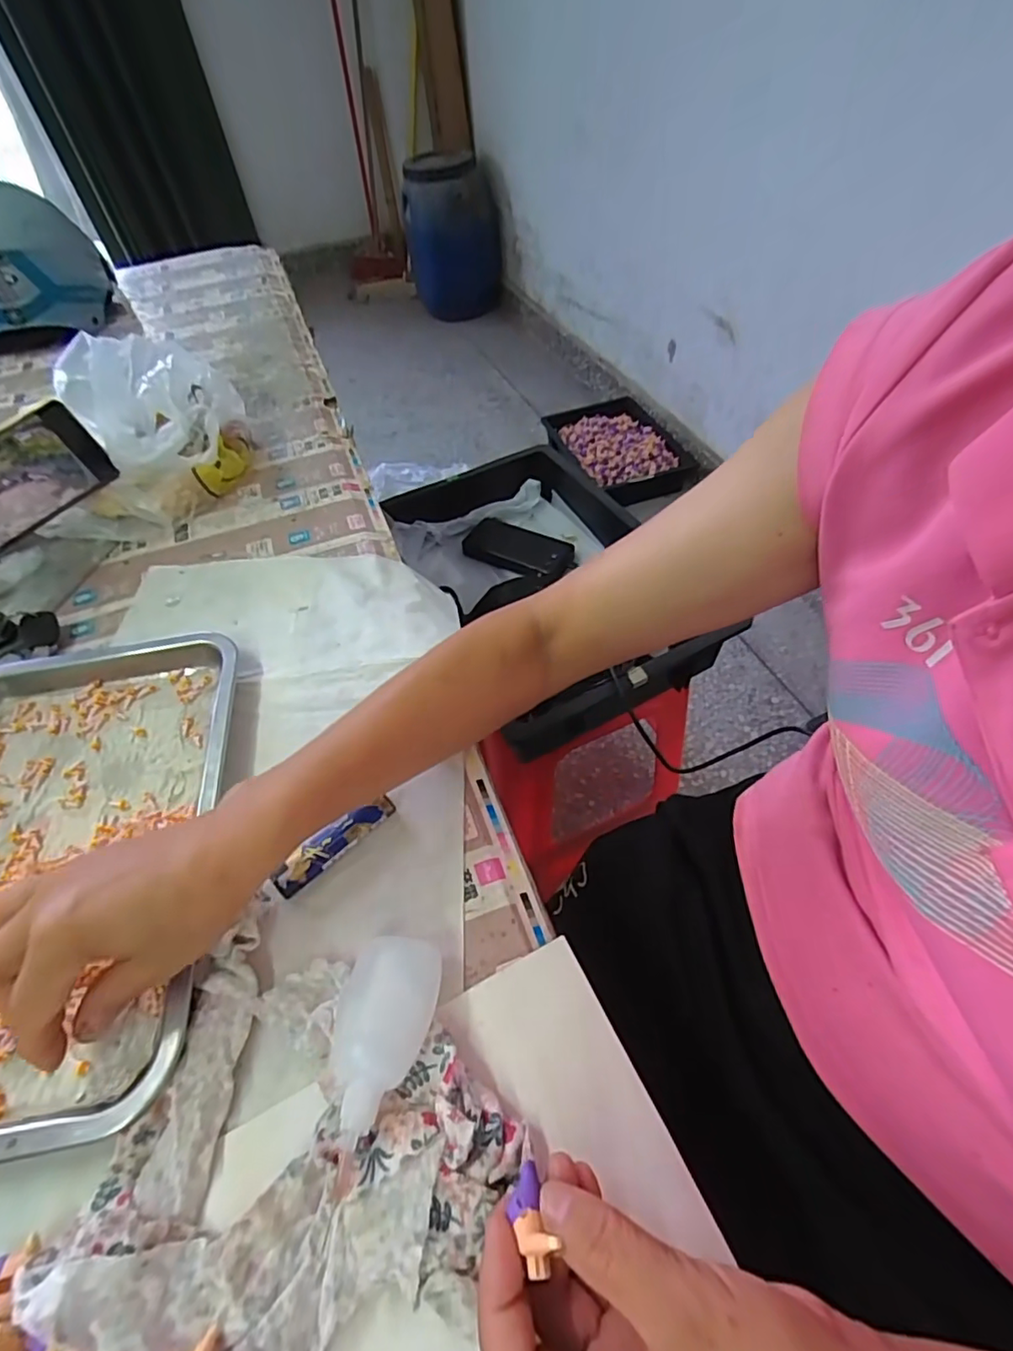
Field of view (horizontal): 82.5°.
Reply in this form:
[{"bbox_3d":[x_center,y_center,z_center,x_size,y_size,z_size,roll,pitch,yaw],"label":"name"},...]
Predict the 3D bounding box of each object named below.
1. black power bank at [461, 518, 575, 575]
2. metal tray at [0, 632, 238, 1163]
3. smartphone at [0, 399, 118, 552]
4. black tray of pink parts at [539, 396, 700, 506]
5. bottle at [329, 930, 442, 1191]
[{"bbox_3d":[0.013,-0.187,0.843,0.165,0.018,0.079,23,60,20],"label":"black power bank"},{"bbox_3d":[-0.293,0.108,0.357,0.226,0.030,0.311,-8,51,-6],"label":"metal tray"},{"bbox_3d":[-0.451,-0.172,0.524,0.160,0.077,0.010,-42,36,-15],"label":"smartphone"},{"bbox_3d":[0.328,-0.706,1.748,0.294,0.086,0.444,-18,51,-13],"label":"black tray of pink parts"},{"bbox_3d":[-0.059,0.177,0.275,0.043,0.030,0.095,4,49,5],"label":"bottle"}]

